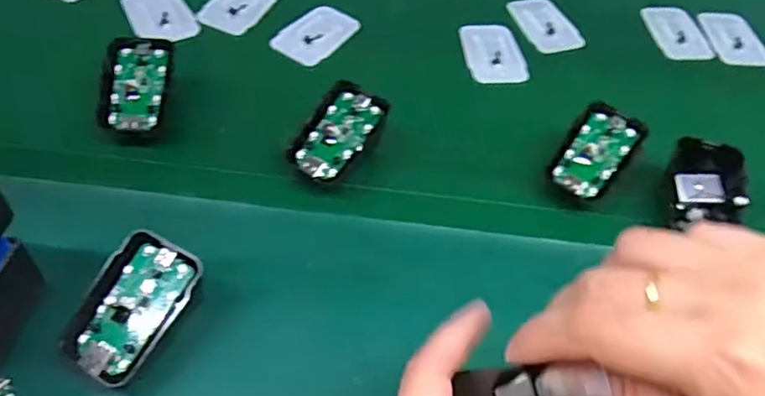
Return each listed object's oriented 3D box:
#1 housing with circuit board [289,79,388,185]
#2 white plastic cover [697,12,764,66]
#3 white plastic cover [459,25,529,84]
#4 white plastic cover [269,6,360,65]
[{"bbox_3d":[-0.028,-0.041,0.400,0.042,0.010,0.068,25,70,11],"label":"housing with circuit board"},{"bbox_3d":[0.302,-0.140,0.542,0.042,0.004,0.068,-2,52,-8],"label":"white plastic cover"},{"bbox_3d":[0.088,-0.116,0.500,0.045,0.006,0.063,-2,52,-8],"label":"white plastic cover"},{"bbox_3d":[-0.052,-0.130,0.498,0.043,0.007,0.065,29,54,16],"label":"white plastic cover"}]

